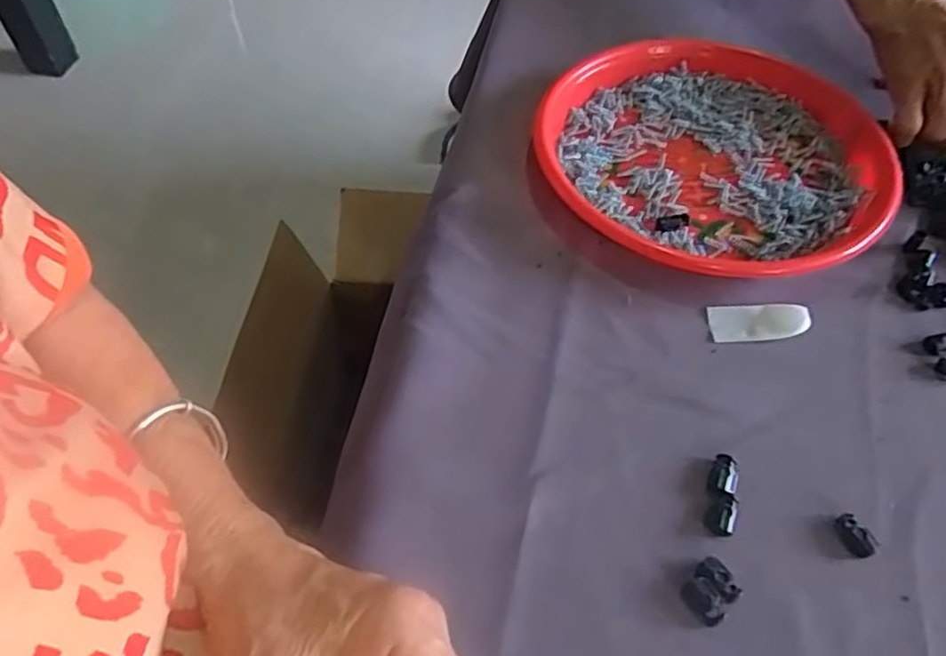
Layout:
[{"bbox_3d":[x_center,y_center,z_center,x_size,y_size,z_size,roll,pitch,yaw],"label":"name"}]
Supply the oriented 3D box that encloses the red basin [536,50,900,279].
[{"bbox_3d":[0.167,-0.123,0.473,0.228,0.030,0.221,-1,54,1],"label":"red basin"}]

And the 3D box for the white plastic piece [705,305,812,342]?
[{"bbox_3d":[0.170,-0.005,0.401,0.056,0.009,0.024,1,54,2],"label":"white plastic piece"}]

